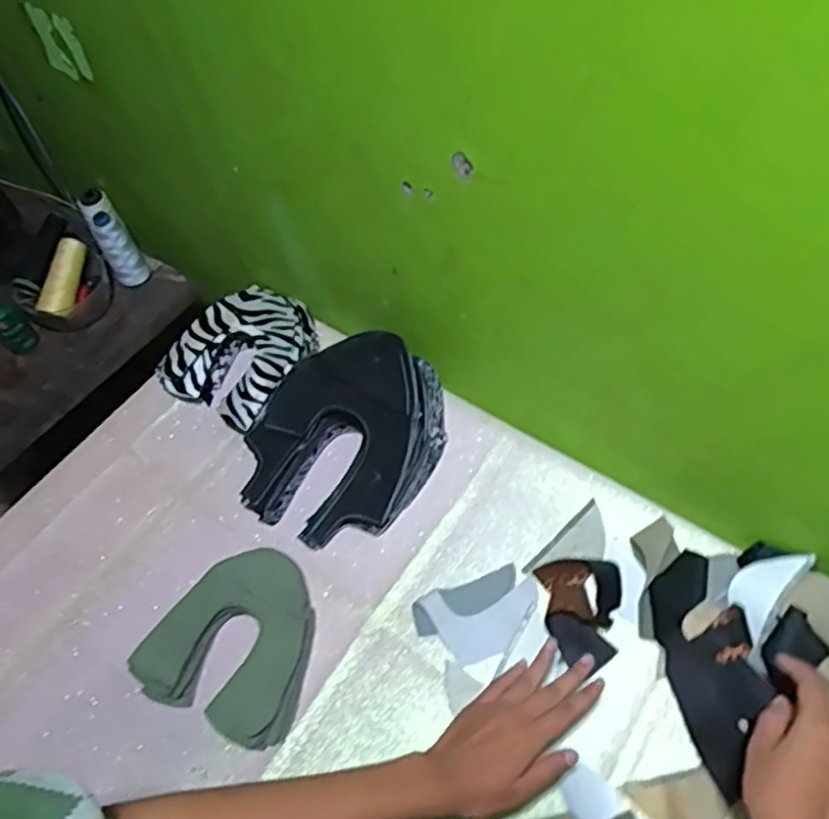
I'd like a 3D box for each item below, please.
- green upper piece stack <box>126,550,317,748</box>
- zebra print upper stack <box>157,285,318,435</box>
[{"bbox_3d":[-0.176,0.224,0.678,0.166,0.038,0.168,19,60,16],"label":"green upper piece stack"},{"bbox_3d":[-0.208,-0.069,0.850,0.164,0.077,0.191,32,65,23],"label":"zebra print upper stack"}]

